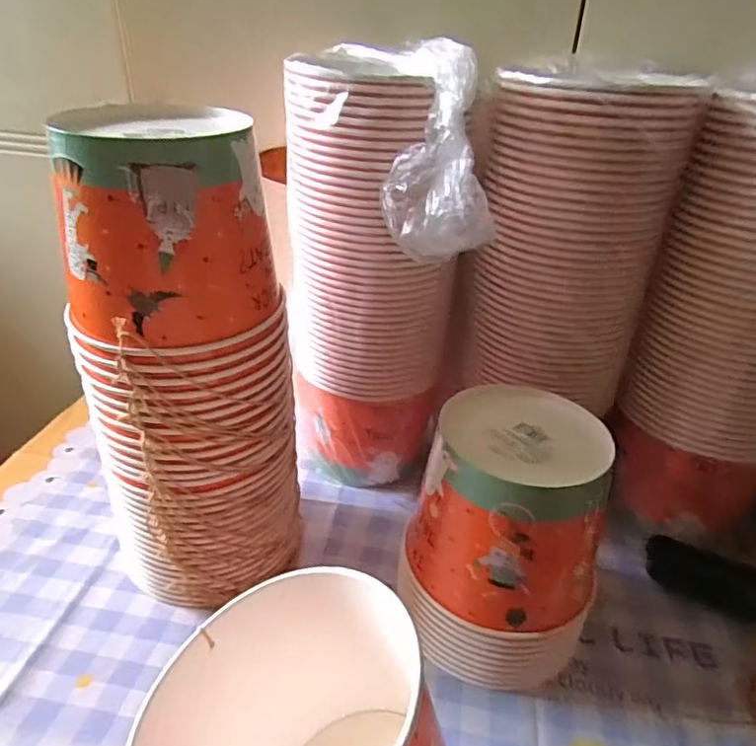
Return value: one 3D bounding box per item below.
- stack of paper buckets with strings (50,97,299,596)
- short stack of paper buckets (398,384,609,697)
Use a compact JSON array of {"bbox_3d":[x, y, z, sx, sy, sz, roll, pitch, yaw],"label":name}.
[{"bbox_3d":[-0.150,0.015,0.463,0.121,0.401,0.140,24,37,31],"label":"stack of paper buckets with strings"},{"bbox_3d":[0.105,0.131,0.472,0.150,0.192,0.137,15,31,19],"label":"short stack of paper buckets"}]

